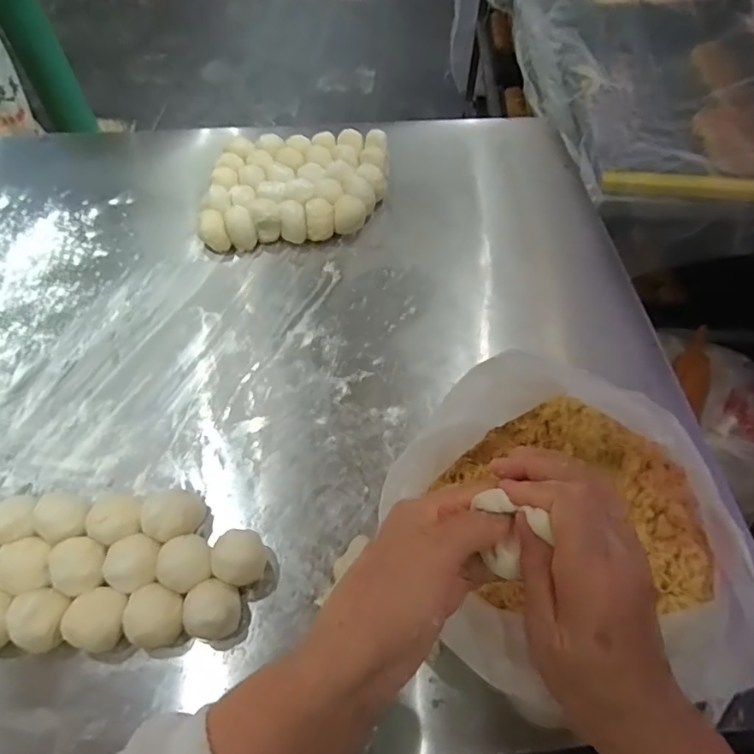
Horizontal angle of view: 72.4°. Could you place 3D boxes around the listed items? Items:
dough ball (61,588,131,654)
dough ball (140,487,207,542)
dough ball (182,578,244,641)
[{"bbox_3d":[-0.210,0.186,0.395,0.041,0.037,0.041,0,58,-1],"label":"dough ball"},{"bbox_3d":[-0.173,0.118,0.434,0.040,0.050,0.042,0,58,-1],"label":"dough ball"},{"bbox_3d":[-0.129,0.180,0.400,0.039,0.038,0.040,0,58,-1],"label":"dough ball"}]

